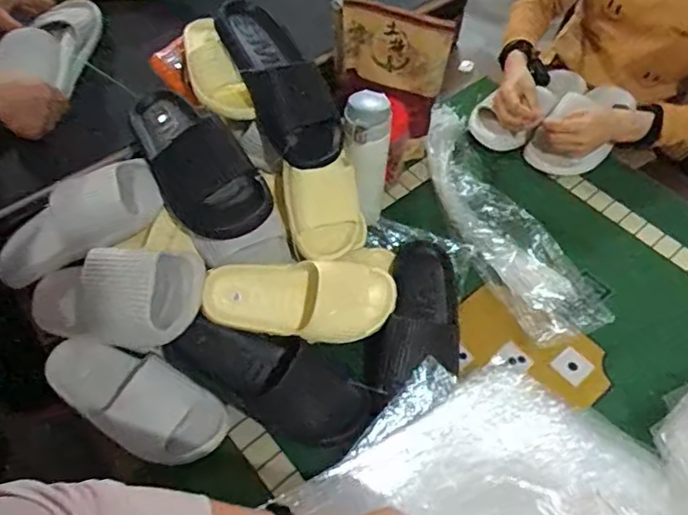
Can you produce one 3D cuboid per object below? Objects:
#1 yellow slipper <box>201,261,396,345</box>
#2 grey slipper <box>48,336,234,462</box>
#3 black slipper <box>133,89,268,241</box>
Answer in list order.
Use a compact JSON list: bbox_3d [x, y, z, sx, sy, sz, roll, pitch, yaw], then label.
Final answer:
[{"bbox_3d":[-0.056,0.054,0.747,0.244,0.067,0.105,2,98,-7],"label":"yellow slipper"},{"bbox_3d":[-0.270,0.172,0.732,0.254,0.065,0.100,24,59,14],"label":"grey slipper"},{"bbox_3d":[-0.198,-0.134,0.743,0.103,0.081,0.277,-27,61,-18],"label":"black slipper"}]

